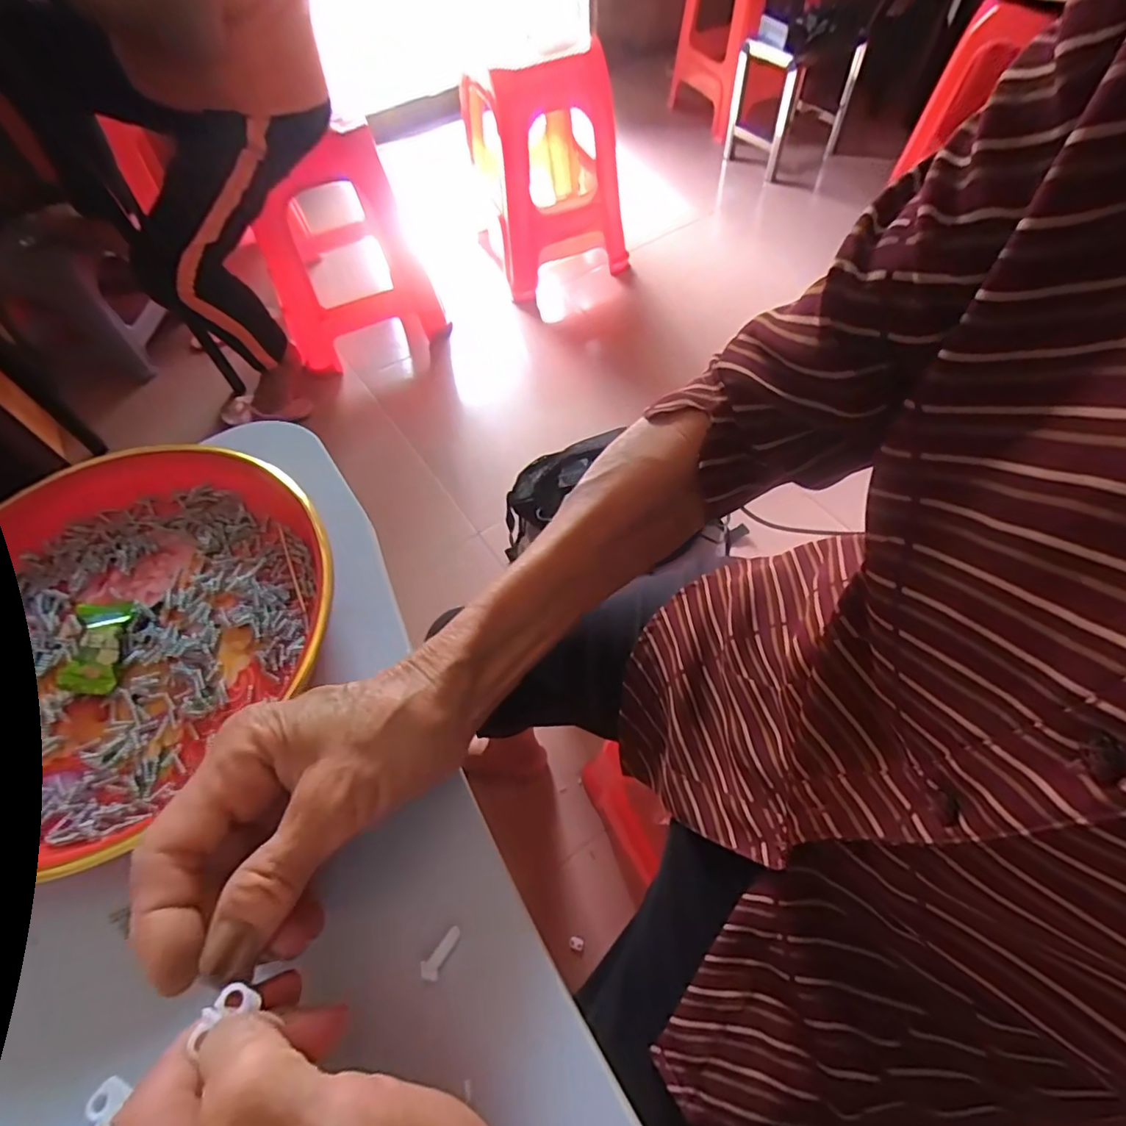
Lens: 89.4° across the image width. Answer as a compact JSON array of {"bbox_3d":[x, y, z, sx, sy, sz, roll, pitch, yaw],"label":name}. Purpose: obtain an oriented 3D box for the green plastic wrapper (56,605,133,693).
[{"bbox_3d":[-0.233,0.040,0.282,0.023,0.015,0.045,-7,58,0],"label":"green plastic wrapper"}]

